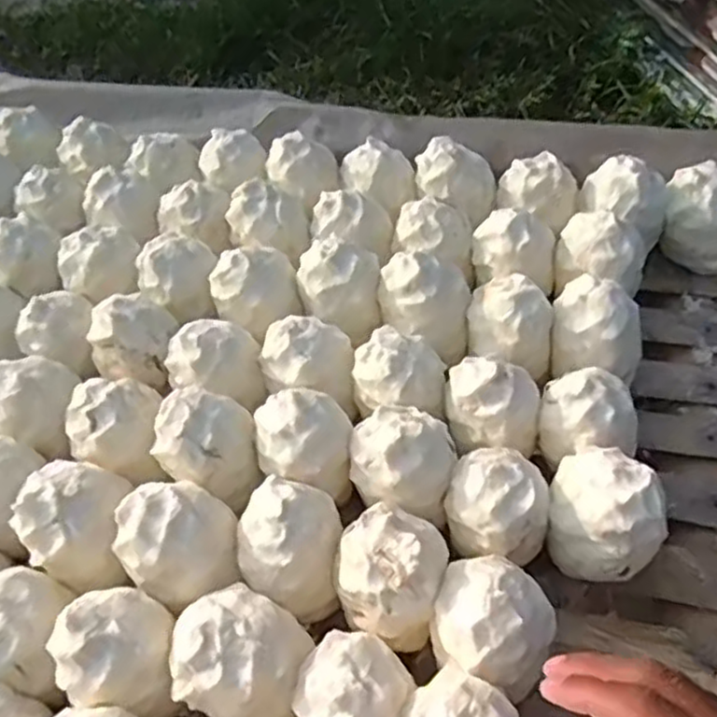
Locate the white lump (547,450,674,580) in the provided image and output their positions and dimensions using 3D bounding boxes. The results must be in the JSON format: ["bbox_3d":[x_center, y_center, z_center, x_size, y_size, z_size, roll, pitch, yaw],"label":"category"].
[{"bbox_3d":[0.184,0.129,0.558,0.071,0.116,0.088,-39,61,-21],"label":"white lump"}]

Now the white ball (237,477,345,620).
[{"bbox_3d":[-0.053,0.142,0.541,0.077,0.076,0.095,1,52,8],"label":"white ball"}]

